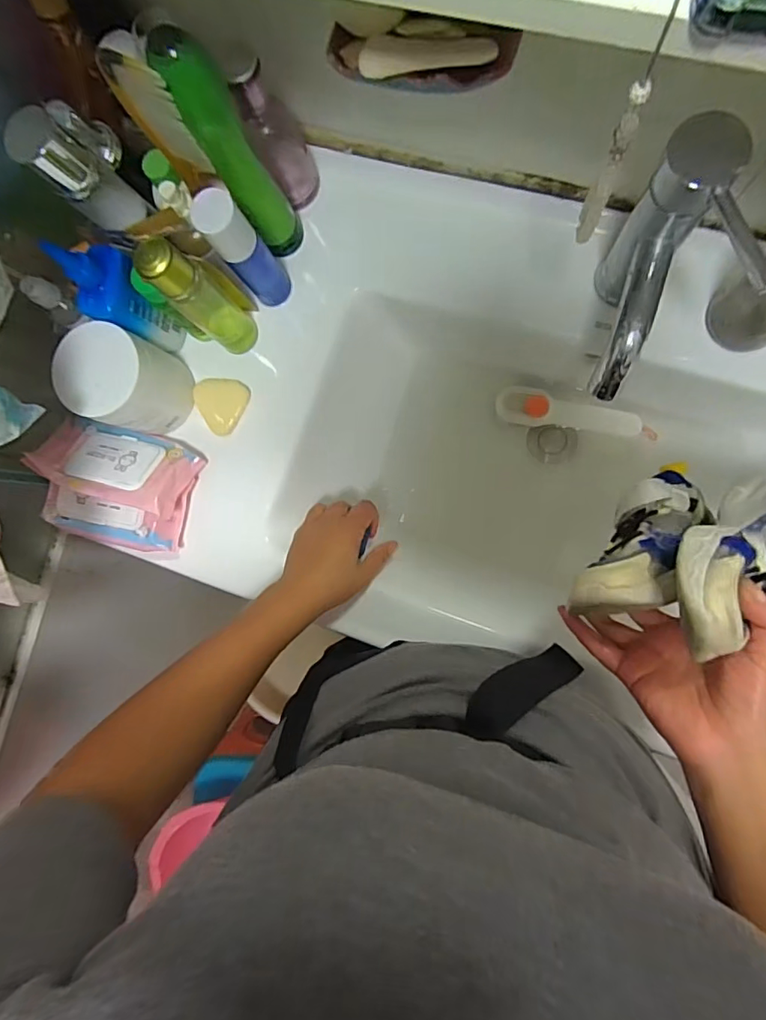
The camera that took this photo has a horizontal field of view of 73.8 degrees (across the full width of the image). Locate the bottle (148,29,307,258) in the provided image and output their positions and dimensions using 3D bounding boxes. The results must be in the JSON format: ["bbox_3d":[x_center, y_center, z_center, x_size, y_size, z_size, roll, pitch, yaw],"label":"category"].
[{"bbox_3d":[-0.122,-0.298,0.444,0.044,0.216,0.040,-37,84,6],"label":"bottle"}]

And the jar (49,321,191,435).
[{"bbox_3d":[-0.259,-0.132,0.519,0.092,0.092,0.089,0,89,8],"label":"jar"}]

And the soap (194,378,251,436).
[{"bbox_3d":[-0.177,-0.117,0.553,0.053,0.019,0.059,32,93,8],"label":"soap"}]

